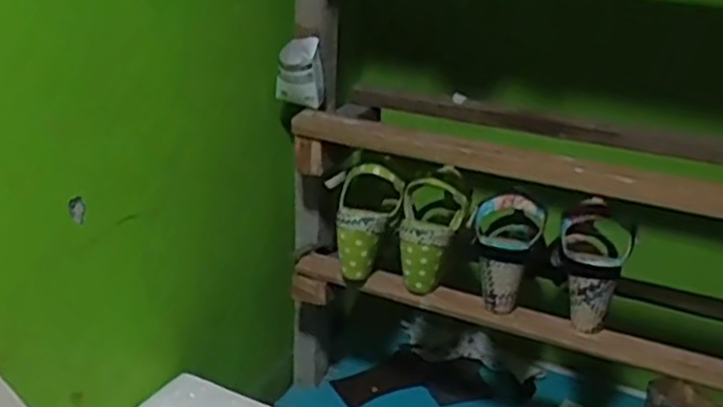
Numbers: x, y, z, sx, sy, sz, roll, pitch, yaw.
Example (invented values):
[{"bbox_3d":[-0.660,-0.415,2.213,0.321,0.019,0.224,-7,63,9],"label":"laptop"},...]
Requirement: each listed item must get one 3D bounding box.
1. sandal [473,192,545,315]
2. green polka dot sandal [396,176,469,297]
[{"bbox_3d":[0.169,0.049,0.876,0.077,0.128,0.102,8,23,11],"label":"sandal"},{"bbox_3d":[0.086,0.036,0.906,0.077,0.124,0.083,6,23,7],"label":"green polka dot sandal"}]

